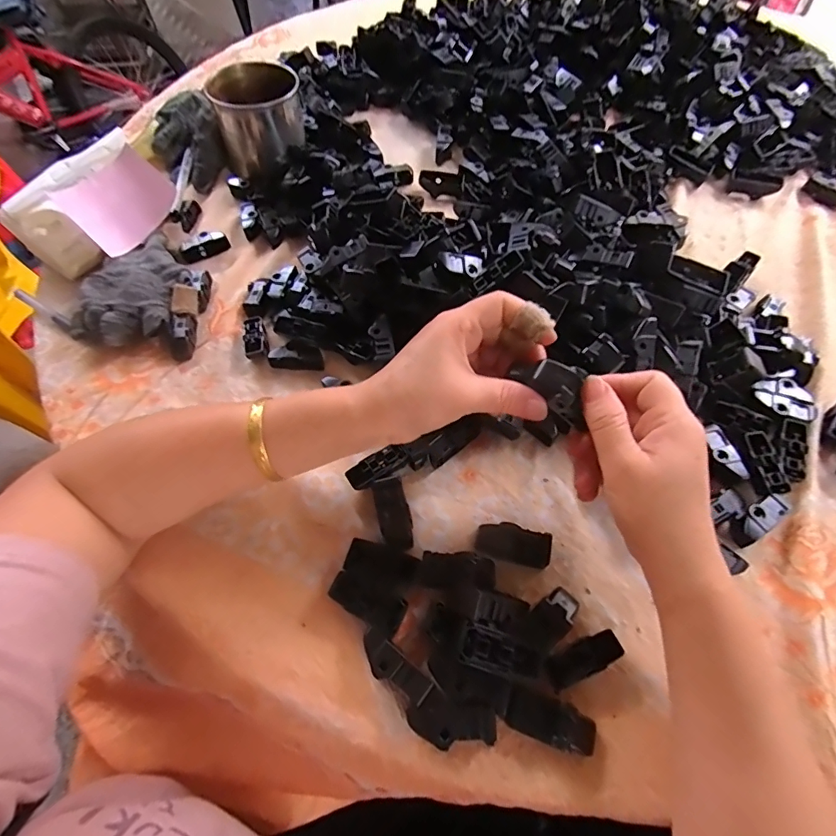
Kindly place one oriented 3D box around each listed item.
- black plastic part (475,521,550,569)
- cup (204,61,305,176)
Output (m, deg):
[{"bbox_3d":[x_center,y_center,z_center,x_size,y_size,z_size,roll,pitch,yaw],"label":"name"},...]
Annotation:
[{"bbox_3d":[0.065,0.087,0.312,0.049,0.014,0.022,11,62,10],"label":"black plastic part"},{"bbox_3d":[-0.176,-0.334,0.505,0.096,0.074,0.085,-14,61,-5],"label":"cup"}]

